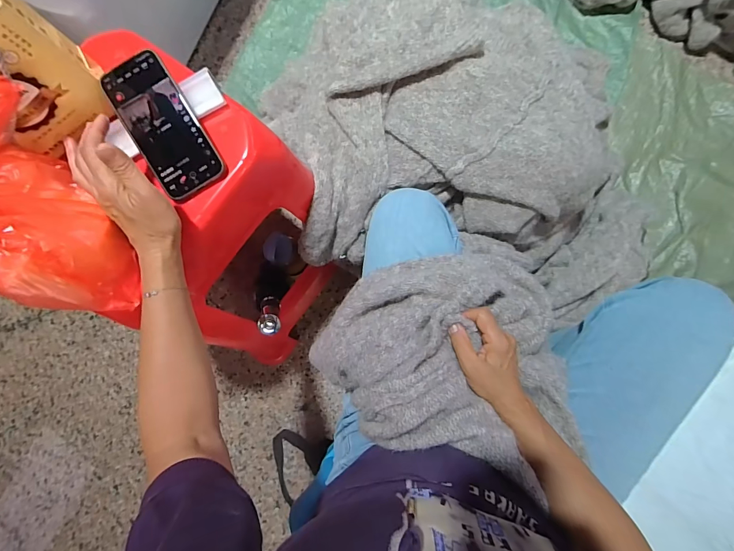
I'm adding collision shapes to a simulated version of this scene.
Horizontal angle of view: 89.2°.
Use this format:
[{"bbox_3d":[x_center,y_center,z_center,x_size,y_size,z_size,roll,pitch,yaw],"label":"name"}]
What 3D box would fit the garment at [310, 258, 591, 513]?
[{"bbox_3d":[0.110,0.085,0.477,0.326,0.136,0.255,14,85,7],"label":"garment"}]

